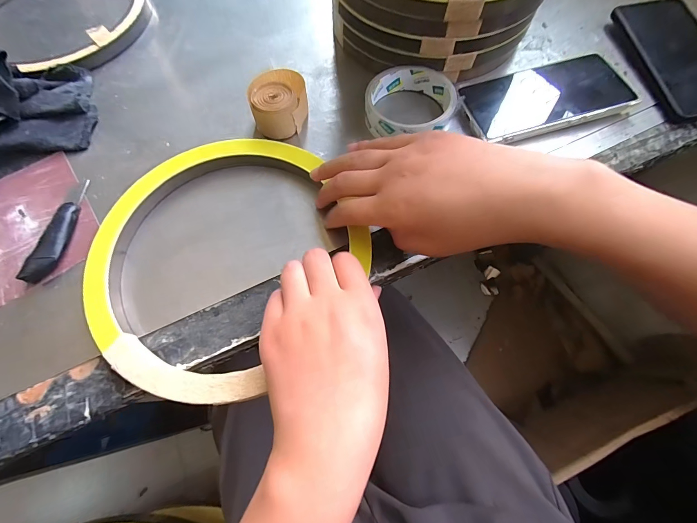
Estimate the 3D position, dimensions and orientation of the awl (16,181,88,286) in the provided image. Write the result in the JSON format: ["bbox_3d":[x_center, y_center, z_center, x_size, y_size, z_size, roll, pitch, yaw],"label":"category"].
[{"bbox_3d":[-0.253,-0.030,0.280,0.020,0.016,0.101,1,68,1],"label":"awl"}]

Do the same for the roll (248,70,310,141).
[{"bbox_3d":[-0.067,-0.153,0.317,0.052,0.039,0.053,0,68,1],"label":"roll"}]

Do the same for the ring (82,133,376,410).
[{"bbox_3d":[-0.104,-0.014,0.265,0.209,0.017,0.220,0,68,1],"label":"ring"}]

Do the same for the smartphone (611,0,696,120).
[{"bbox_3d":[0.360,-0.226,0.344,0.080,0.011,0.164,-11,71,1],"label":"smartphone"}]

